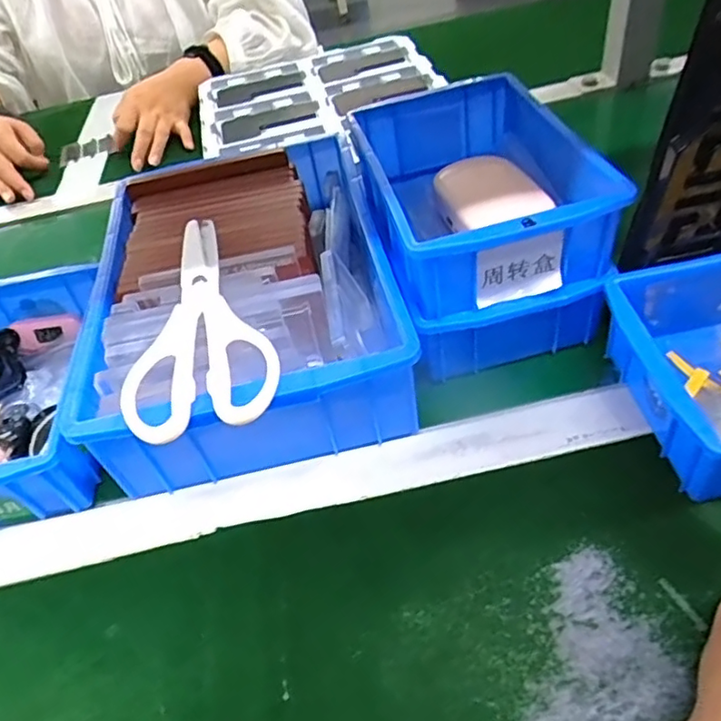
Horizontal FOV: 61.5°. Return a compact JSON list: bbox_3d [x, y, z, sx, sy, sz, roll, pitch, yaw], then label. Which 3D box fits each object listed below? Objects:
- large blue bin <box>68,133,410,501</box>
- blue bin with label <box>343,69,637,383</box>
[{"bbox_3d":[-0.081,-0.045,0.435,0.192,0.082,0.285,-12,45,-1],"label":"large blue bin"},{"bbox_3d":[0.077,-0.100,0.434,0.127,0.113,0.194,-12,44,-5],"label":"blue bin with label"}]

